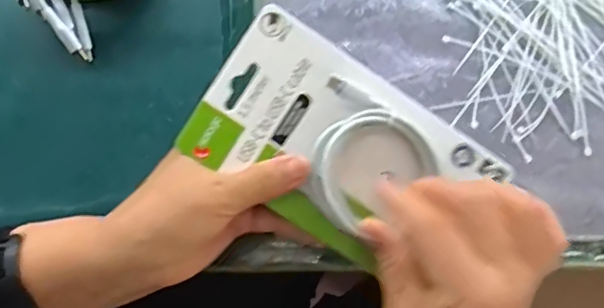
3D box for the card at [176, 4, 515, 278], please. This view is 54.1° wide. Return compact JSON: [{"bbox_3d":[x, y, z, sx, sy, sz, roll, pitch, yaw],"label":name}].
[{"bbox_3d":[0.024,-0.001,0.351,0.166,0.017,0.101,35,89,-4],"label":"card"}]

